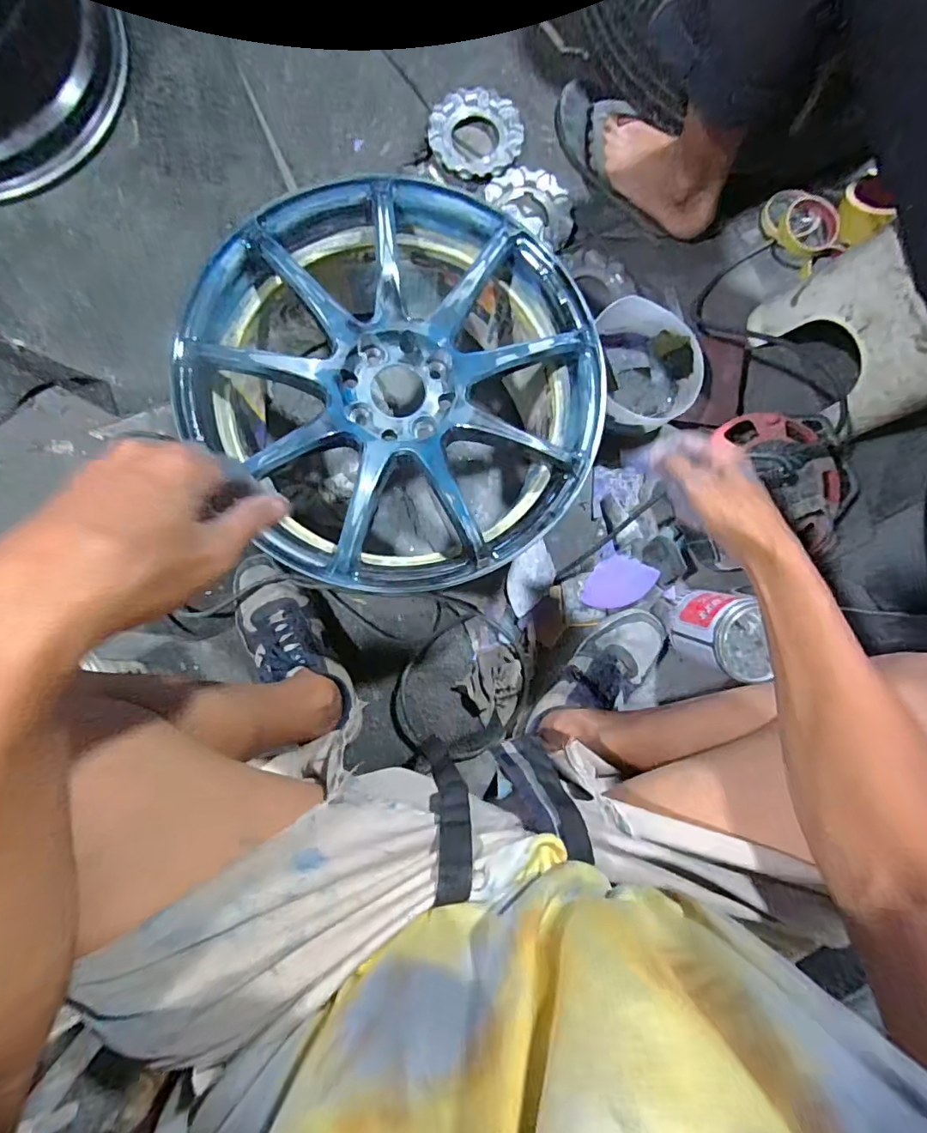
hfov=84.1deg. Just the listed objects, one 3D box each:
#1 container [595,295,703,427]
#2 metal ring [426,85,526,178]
[{"bbox_3d":[0.237,-0.272,0.701,0.134,0.086,0.169,-31,91,-6],"label":"container"},{"bbox_3d":[0.016,-0.622,0.734,0.132,0.011,0.129,0,88,-6],"label":"metal ring"}]

